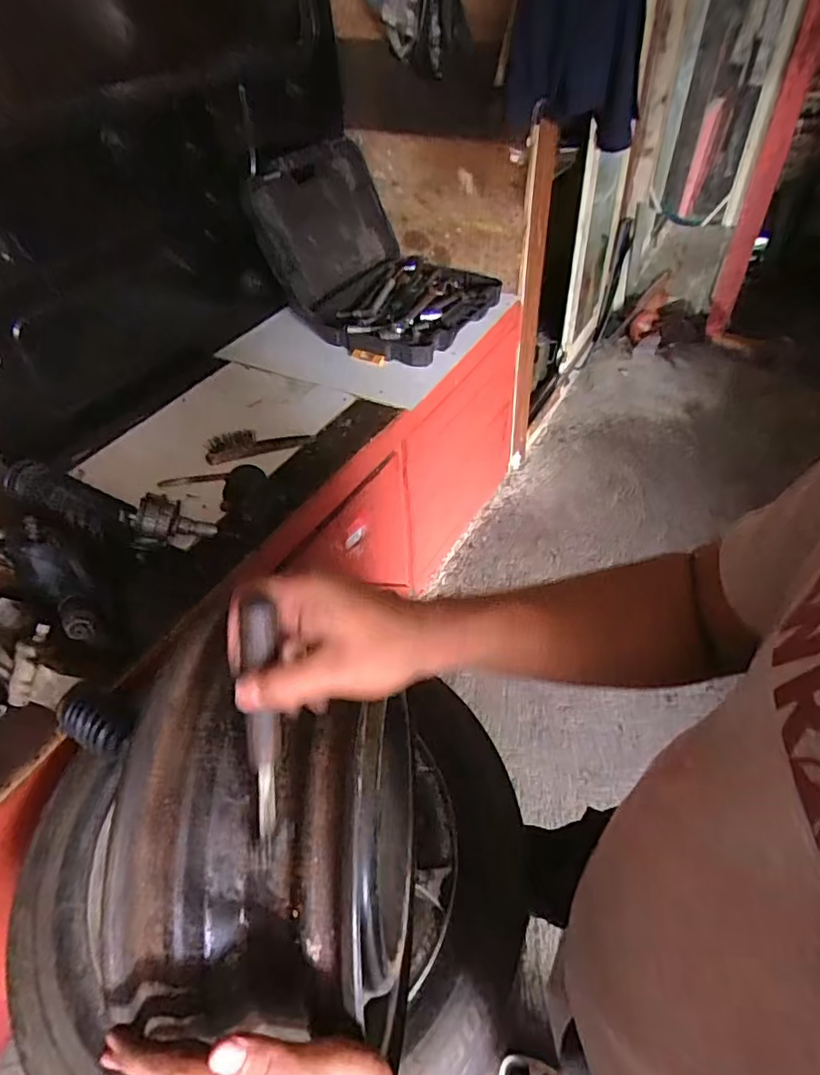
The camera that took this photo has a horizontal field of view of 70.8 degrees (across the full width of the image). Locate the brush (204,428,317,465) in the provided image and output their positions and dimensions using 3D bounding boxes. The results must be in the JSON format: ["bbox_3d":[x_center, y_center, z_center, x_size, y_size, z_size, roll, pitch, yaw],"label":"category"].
[{"bbox_3d":[-0.293,-0.186,1.125,0.207,0.058,0.021,-12,45,-7],"label":"brush"}]

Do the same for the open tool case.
[{"bbox_3d":[-0.063,-0.709,1.449,0.500,0.379,0.497,32,54,31],"label":"open tool case"}]

